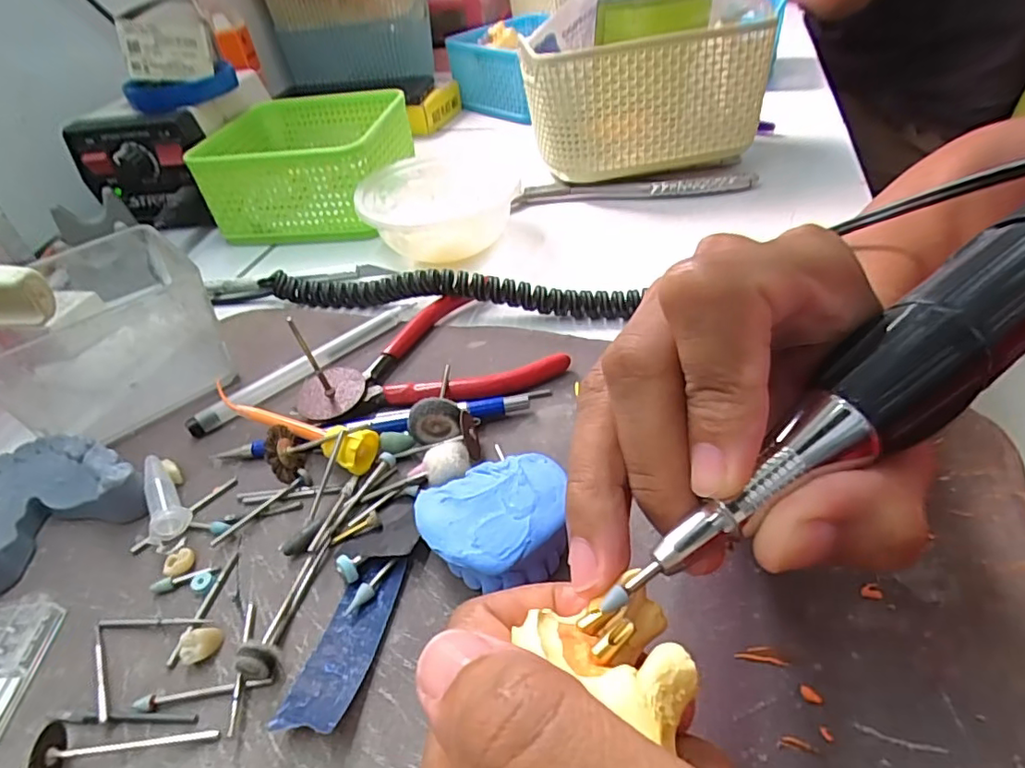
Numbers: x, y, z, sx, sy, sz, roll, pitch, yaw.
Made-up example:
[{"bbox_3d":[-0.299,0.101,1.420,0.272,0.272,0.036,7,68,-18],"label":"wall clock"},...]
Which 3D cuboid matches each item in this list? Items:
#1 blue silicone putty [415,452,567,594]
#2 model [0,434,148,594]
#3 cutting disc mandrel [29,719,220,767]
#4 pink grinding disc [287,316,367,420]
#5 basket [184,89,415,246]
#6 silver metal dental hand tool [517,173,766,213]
[{"bbox_3d":[-0.005,0.047,0.205,0.053,0.022,0.049,-4,41,4],"label":"blue silicone putty"},{"bbox_3d":[-0.188,0.045,0.233,0.063,0.024,0.052,-30,46,-23],"label":"model"},{"bbox_3d":[-0.111,0.106,0.163,0.045,0.013,0.016,-4,42,5],"label":"cutting disc mandrel"},{"bbox_3d":[-0.084,-0.006,0.256,0.030,0.047,0.024,-20,43,-13],"label":"pink grinding disc"},{"bbox_3d":[-0.151,-0.169,0.441,0.131,0.064,0.131,-1,42,8],"label":"basket"},{"bbox_3d":[0.087,-0.141,0.418,0.172,0.014,0.020,-2,42,6],"label":"silver metal dental hand tool"}]

